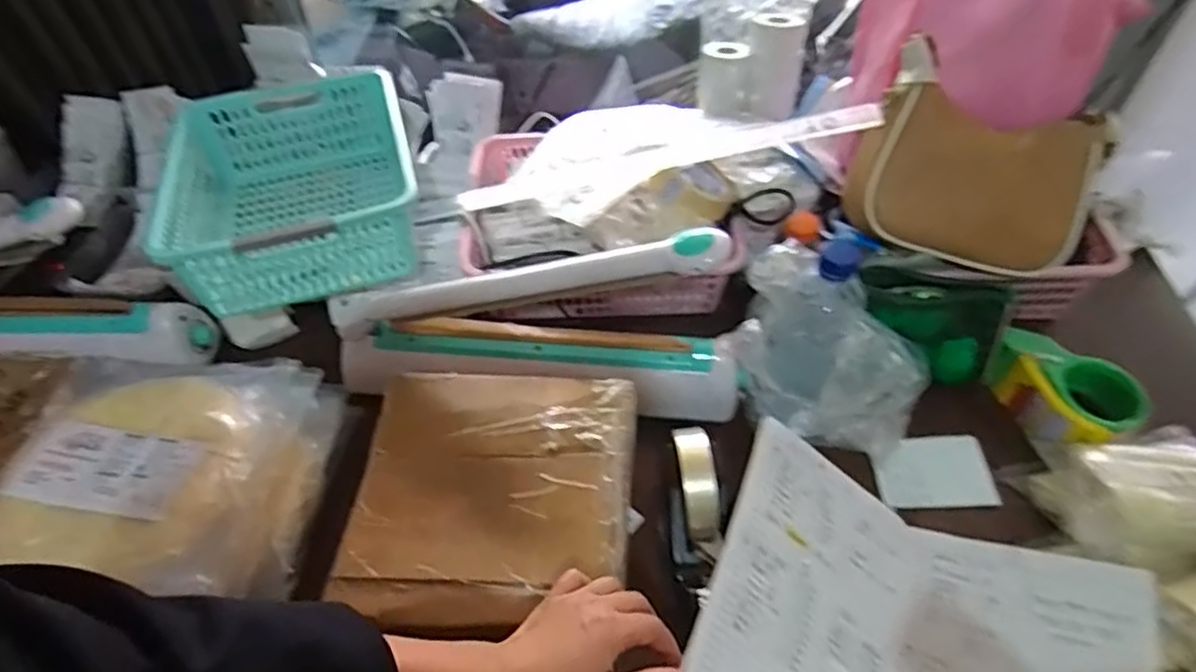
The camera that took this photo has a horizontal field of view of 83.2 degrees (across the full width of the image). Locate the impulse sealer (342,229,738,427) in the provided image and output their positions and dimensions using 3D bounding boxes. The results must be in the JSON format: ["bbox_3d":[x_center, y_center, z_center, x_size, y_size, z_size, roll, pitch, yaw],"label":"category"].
[{"bbox_3d":[-0.063,-0.008,0.631,0.394,0.203,0.070,5,52,5],"label":"impulse sealer"}]

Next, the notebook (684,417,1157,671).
[{"bbox_3d":[0.244,0.235,0.508,0.314,0.095,0.242,19,54,15],"label":"notebook"}]

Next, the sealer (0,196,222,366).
[{"bbox_3d":[-0.624,-0.041,0.657,0.400,0.185,0.068,0,51,1],"label":"sealer"}]

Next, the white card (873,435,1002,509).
[{"bbox_3d":[0.323,0.130,0.652,0.109,0.009,0.072,-3,53,1],"label":"white card"}]

